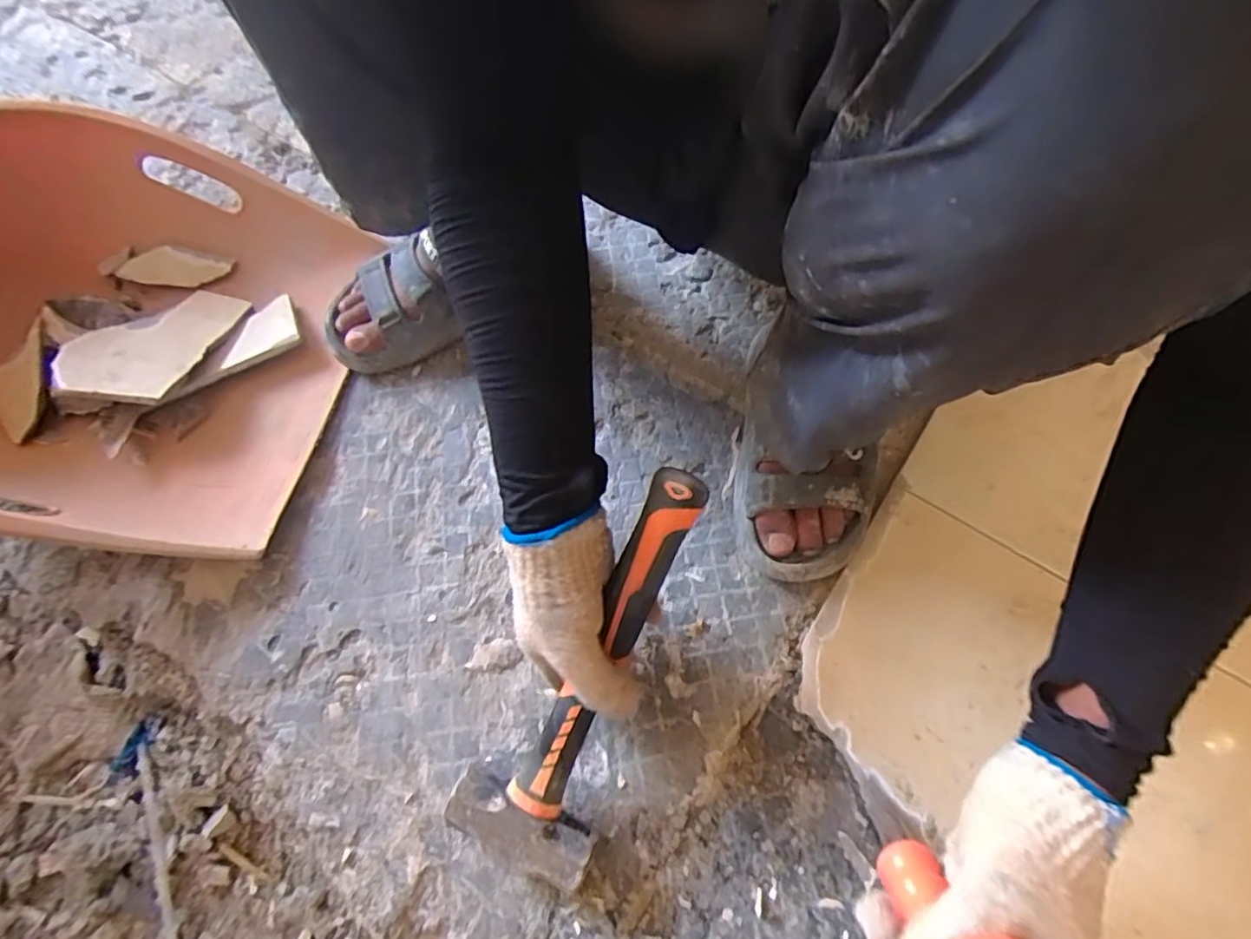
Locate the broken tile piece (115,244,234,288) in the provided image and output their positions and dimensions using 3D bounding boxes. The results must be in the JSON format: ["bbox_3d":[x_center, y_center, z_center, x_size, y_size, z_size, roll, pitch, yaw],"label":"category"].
[{"bbox_3d":[-0.476,-0.216,0.635,0.109,0.008,0.045,6,75,-12],"label":"broken tile piece"}]

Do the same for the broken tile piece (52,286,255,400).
[{"bbox_3d":[-0.448,-0.121,0.568,0.098,0.012,0.171,15,46,-4],"label":"broken tile piece"}]

